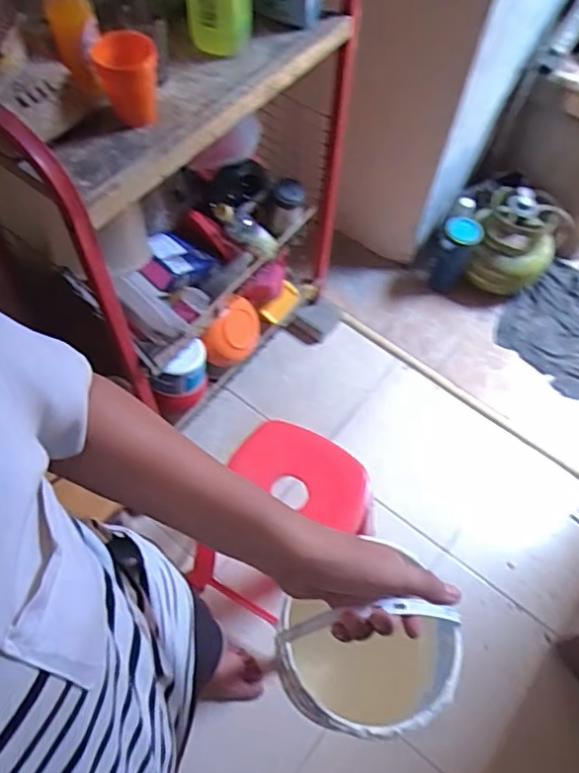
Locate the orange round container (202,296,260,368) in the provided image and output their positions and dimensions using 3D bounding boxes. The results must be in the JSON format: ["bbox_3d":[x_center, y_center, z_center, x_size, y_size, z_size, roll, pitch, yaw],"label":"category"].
[{"bbox_3d":[-0.131,-0.144,1.445,0.088,0.142,0.200,40,66,19],"label":"orange round container"}]

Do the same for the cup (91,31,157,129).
[{"bbox_3d":[-0.238,-0.458,0.895,0.088,0.112,0.095,-1,59,2],"label":"cup"}]

